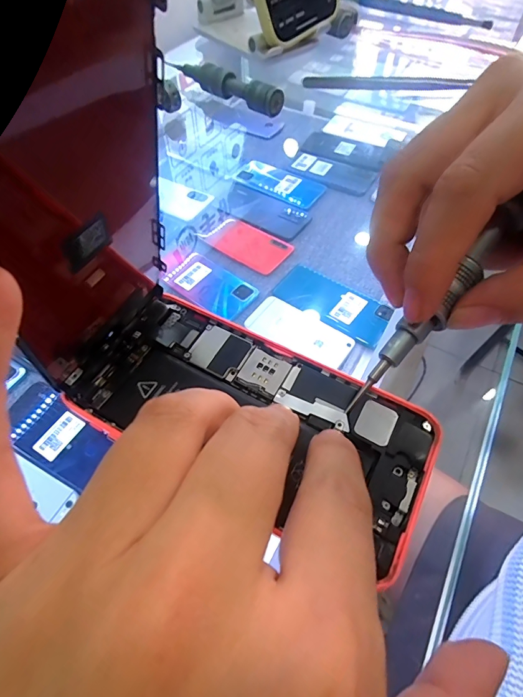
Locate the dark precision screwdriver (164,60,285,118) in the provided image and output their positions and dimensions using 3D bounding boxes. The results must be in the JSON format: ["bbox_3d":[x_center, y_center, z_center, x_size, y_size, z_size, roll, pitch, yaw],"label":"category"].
[{"bbox_3d":[-0.029,-0.191,0.272,0.104,0.015,0.013,35,64,22],"label":"dark precision screwdriver"}]

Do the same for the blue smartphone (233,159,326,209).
[{"bbox_3d":[0.023,-0.301,0.680,0.182,0.004,0.082,31,62,20],"label":"blue smartphone"}]

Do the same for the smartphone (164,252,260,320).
[{"bbox_3d":[-0.073,-0.091,0.541,0.131,0.005,0.073,32,63,21],"label":"smartphone"}]

